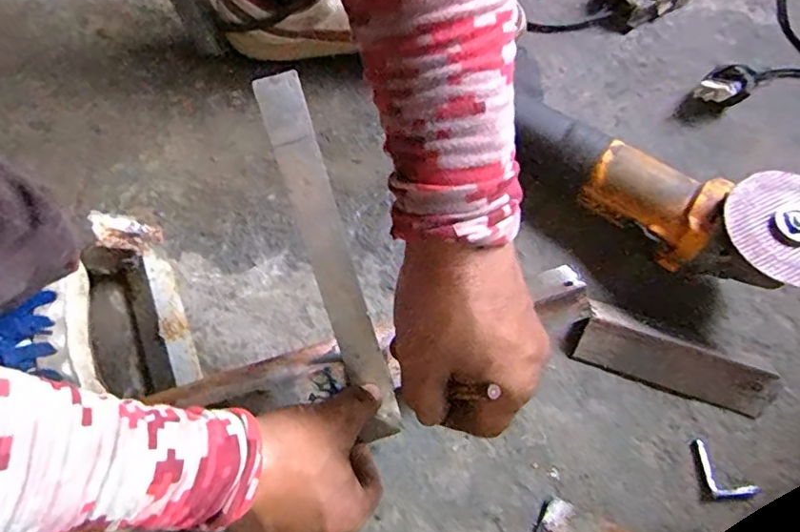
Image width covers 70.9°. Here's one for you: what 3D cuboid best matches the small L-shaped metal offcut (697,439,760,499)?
[{"bbox_3d":[0.232,0.154,0.410,0.050,0.010,0.026,41,72,15],"label":"small L-shaped metal offcut"}]

